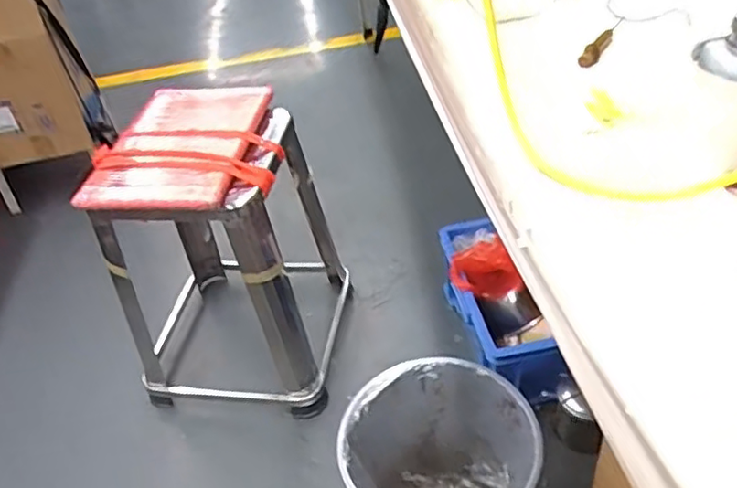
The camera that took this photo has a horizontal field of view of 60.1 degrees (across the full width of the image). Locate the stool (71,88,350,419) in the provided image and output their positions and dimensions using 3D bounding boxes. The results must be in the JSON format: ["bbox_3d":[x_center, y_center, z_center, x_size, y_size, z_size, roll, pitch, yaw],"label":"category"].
[{"bbox_3d":[-0.261,0.026,1.234,0.381,0.578,0.395,0,41,11],"label":"stool"}]

